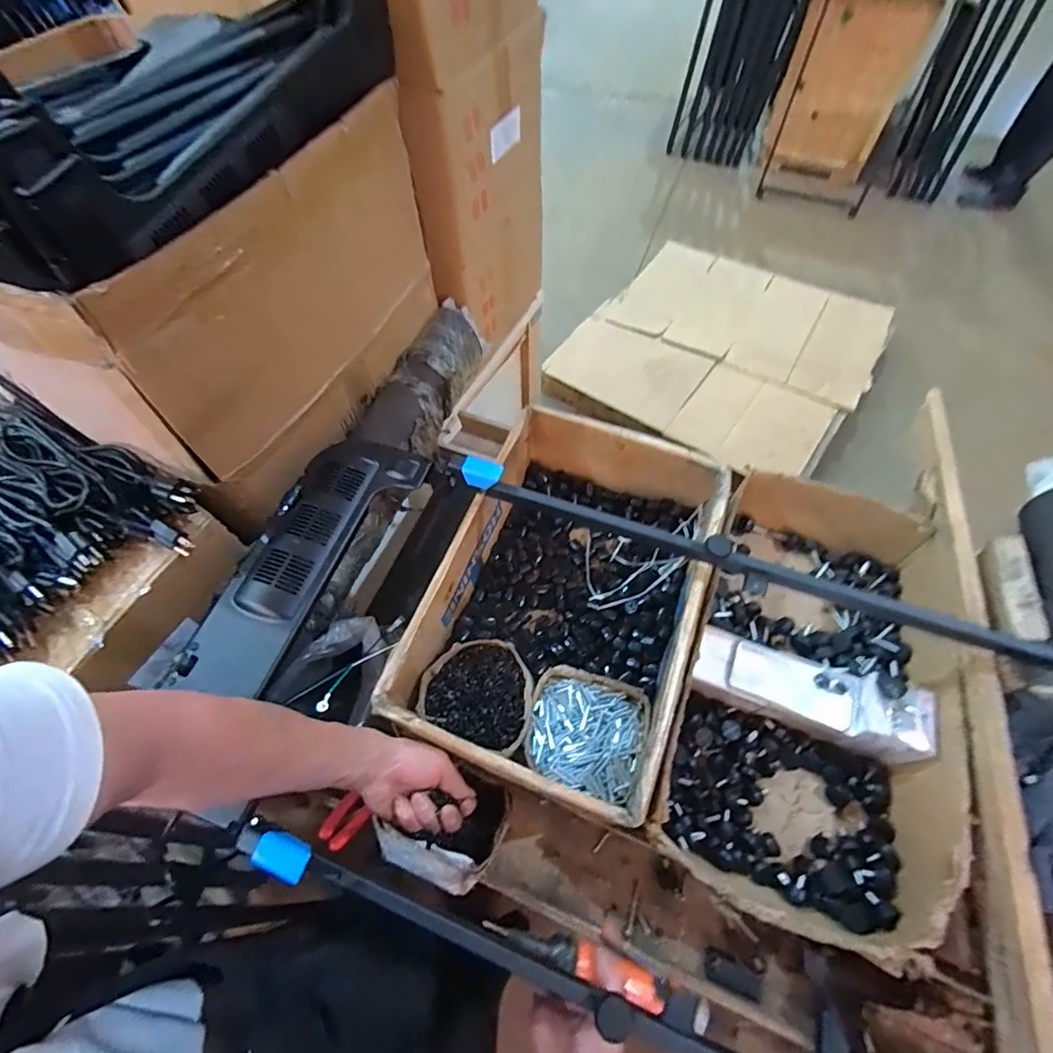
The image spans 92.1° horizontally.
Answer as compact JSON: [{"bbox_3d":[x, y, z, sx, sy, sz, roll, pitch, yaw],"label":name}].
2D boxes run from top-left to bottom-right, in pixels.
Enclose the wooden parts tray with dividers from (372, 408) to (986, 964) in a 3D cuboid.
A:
[{"bbox_3d":[0.232,0.152,0.732,0.683,0.192,0.575,18,63,12],"label":"wooden parts tray with dividers"}]

